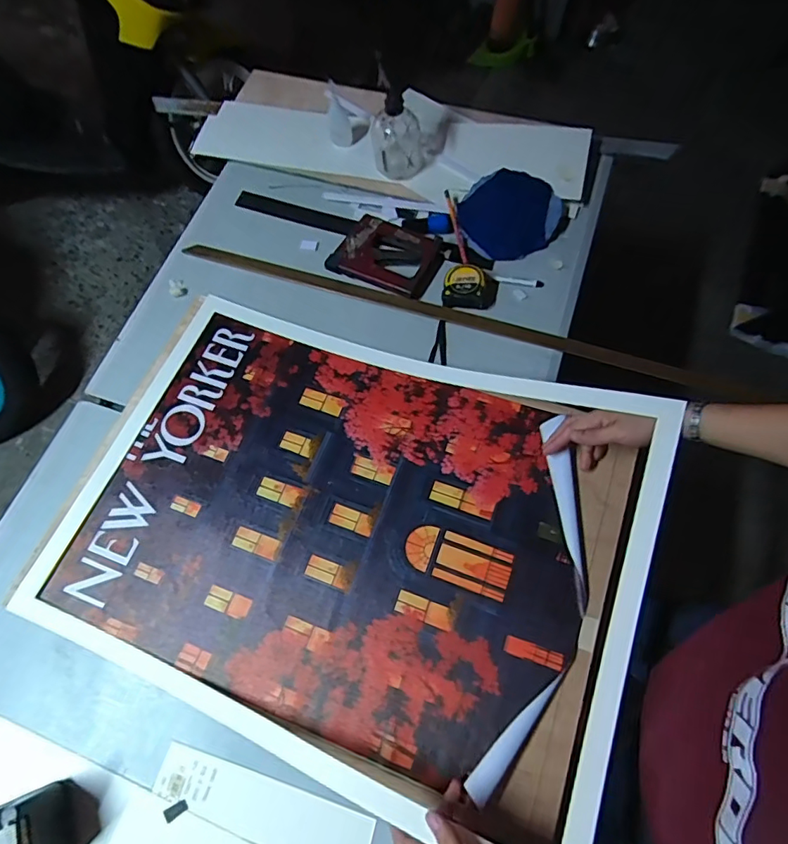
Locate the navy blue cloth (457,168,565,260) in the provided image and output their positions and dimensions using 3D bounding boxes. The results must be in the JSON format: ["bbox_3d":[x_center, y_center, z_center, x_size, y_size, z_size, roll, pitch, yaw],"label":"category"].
[{"bbox_3d":[0.200,-0.360,0.890,0.159,0.031,0.159,25,70,13],"label":"navy blue cloth"}]

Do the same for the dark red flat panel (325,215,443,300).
[{"bbox_3d":[-0.010,-0.286,0.872,0.171,0.016,0.129,25,70,13],"label":"dark red flat panel"}]

